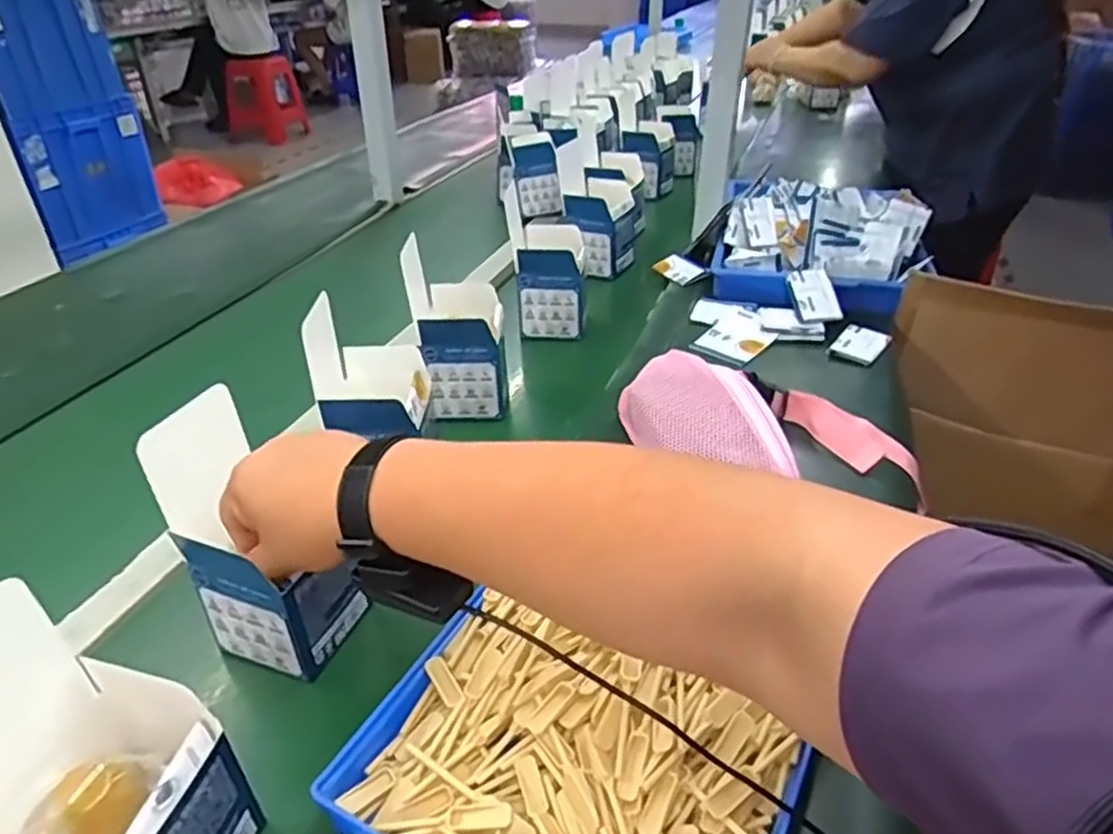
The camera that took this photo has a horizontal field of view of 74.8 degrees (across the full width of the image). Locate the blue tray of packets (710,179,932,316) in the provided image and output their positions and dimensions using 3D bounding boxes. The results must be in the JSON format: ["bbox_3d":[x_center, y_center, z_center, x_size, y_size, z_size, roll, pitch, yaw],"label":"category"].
[{"bbox_3d":[0.349,-0.240,1.002,0.285,0.107,0.249,9,36,14],"label":"blue tray of packets"}]

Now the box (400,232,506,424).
[{"bbox_3d":[-0.104,-0.082,0.770,0.098,0.168,0.101,-1,35,-1],"label":"box"}]

